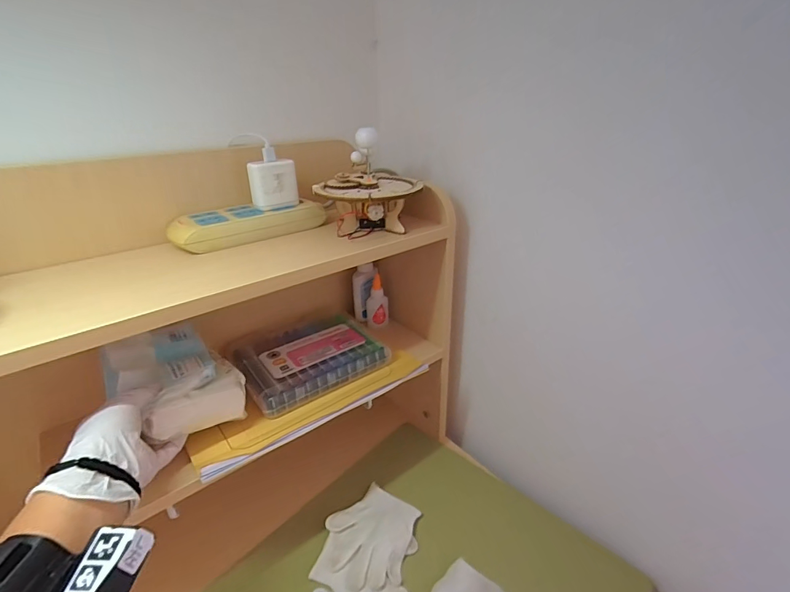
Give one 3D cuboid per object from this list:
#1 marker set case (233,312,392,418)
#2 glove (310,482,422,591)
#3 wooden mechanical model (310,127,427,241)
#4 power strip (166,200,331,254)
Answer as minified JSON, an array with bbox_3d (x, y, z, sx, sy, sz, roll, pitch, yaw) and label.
[{"bbox_3d":[-0.111,0.081,0.561,0.208,0.041,0.147,-19,26,-34],"label":"marker set case"},{"bbox_3d":[-0.034,0.324,0.515,0.116,0.025,0.150,1,22,13],"label":"glove"},{"bbox_3d":[-0.033,-0.139,0.486,0.123,0.116,0.103,-6,21,-5],"label":"wooden mechanical model"},{"bbox_3d":[-0.174,-0.090,0.484,0.180,0.034,0.072,-18,25,-33],"label":"power strip"}]

